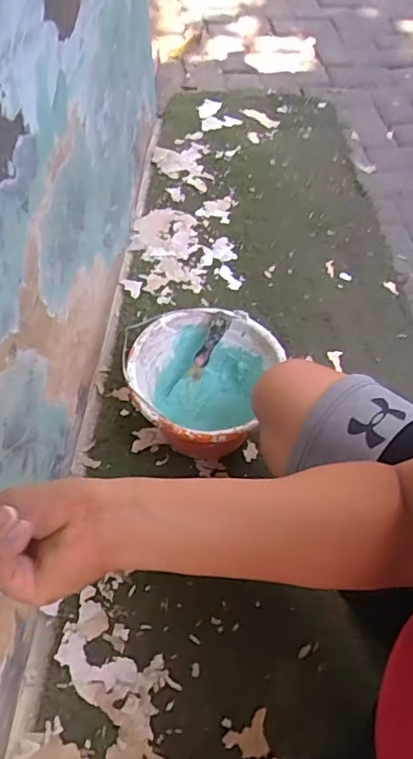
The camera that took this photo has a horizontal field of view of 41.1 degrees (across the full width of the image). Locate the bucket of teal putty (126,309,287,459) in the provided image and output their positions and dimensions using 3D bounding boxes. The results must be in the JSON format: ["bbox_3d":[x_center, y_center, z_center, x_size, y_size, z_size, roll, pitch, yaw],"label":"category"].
[{"bbox_3d":[-0.011,0.025,0.917,0.214,0.173,0.231,1,57,-2],"label":"bucket of teal putty"}]

